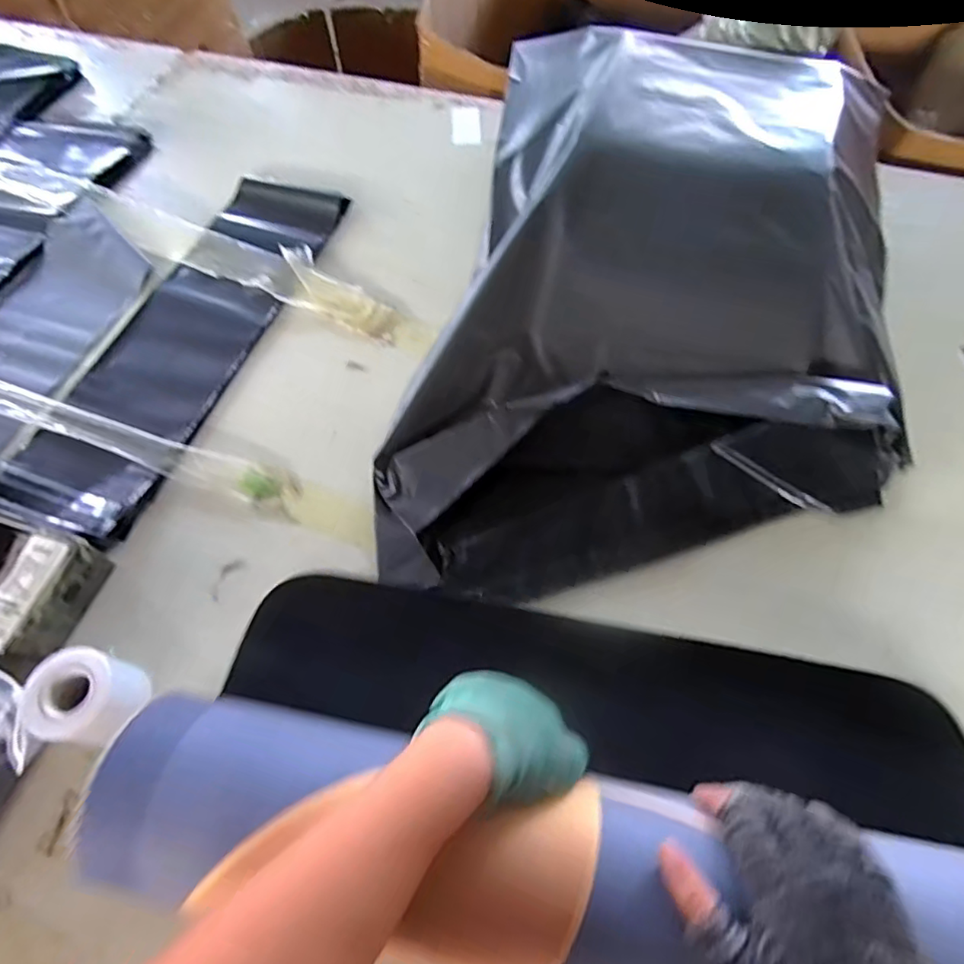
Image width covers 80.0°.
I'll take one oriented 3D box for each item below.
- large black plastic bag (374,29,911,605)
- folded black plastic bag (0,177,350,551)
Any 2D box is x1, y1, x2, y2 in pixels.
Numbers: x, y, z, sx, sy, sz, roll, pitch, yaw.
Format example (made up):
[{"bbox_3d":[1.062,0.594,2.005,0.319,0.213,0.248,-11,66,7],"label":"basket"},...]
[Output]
[{"bbox_3d":[0.193,-0.218,0.606,0.457,0.129,0.718,13,62,9],"label":"large black plastic bag"},{"bbox_3d":[-0.344,-0.179,0.682,0.161,0.027,0.524,16,63,10],"label":"folded black plastic bag"}]

